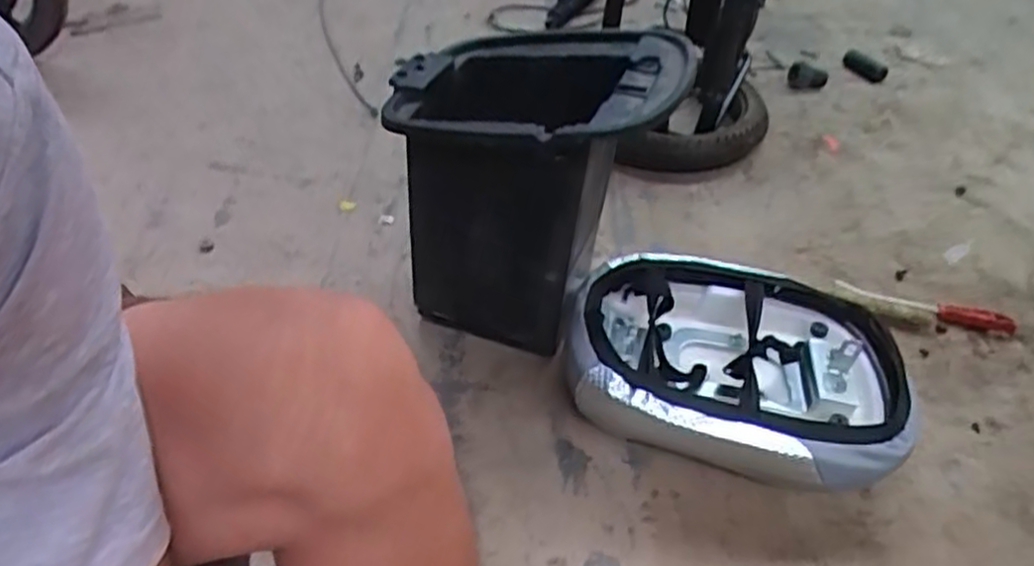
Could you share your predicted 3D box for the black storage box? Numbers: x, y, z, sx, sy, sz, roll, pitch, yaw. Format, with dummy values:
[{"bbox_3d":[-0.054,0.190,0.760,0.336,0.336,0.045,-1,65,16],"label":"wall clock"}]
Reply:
[{"bbox_3d":[0.017,-0.097,0.842,0.253,0.324,0.225,18,44,17],"label":"black storage box"}]

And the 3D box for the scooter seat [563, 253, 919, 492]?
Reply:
[{"bbox_3d":[0.237,0.099,0.854,0.361,0.136,0.261,10,42,8],"label":"scooter seat"}]

